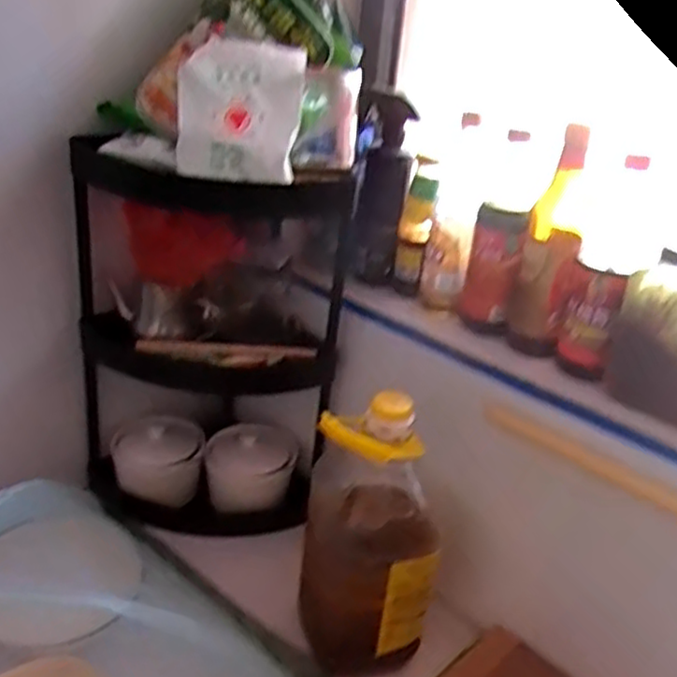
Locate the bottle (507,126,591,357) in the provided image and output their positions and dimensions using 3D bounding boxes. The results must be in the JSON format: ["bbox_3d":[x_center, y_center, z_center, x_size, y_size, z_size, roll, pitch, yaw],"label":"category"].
[{"bbox_3d":[0.227,-0.095,0.778,0.062,0.235,0.050,10,27,12],"label":"bottle"}]

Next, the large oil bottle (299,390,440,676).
[{"bbox_3d":[0.032,0.213,0.773,0.142,0.298,0.110,6,27,4],"label":"large oil bottle"}]

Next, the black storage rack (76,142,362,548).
[{"bbox_3d":[-0.168,0.015,0.954,0.343,0.500,0.195,2,26,-3],"label":"black storage rack"}]

